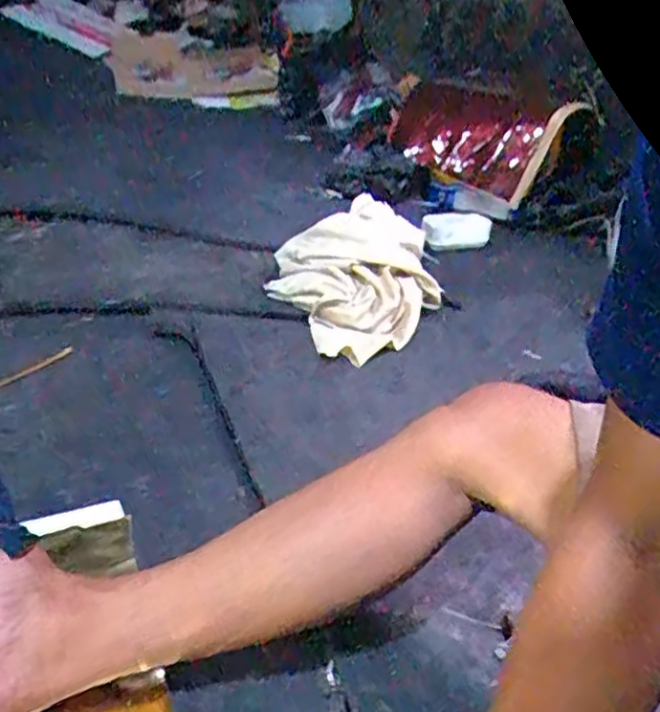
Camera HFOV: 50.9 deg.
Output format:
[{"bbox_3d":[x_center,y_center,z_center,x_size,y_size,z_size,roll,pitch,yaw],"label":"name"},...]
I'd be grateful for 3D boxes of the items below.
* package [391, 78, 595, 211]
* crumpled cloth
[{"bbox_3d":[0.294,-0.459,1.390,0.306,0.214,0.031,27,7,4],"label":"package"},{"bbox_3d":[0.050,-0.119,1.034,0.272,0.043,0.229,-32,69,-27],"label":"crumpled cloth"}]

